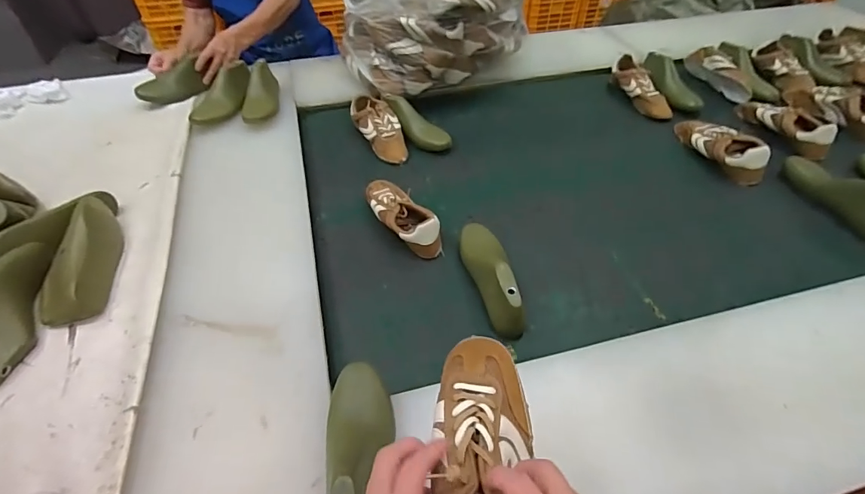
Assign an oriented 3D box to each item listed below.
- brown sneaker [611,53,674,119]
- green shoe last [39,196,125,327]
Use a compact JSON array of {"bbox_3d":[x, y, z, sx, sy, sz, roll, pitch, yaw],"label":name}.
[{"bbox_3d":[0.558,-0.425,1.181,0.079,0.076,0.236,-9,46,-8],"label":"brown sneaker"},{"bbox_3d":[-0.556,0.011,0.696,0.081,0.069,0.231,-9,46,-8],"label":"green shoe last"}]

